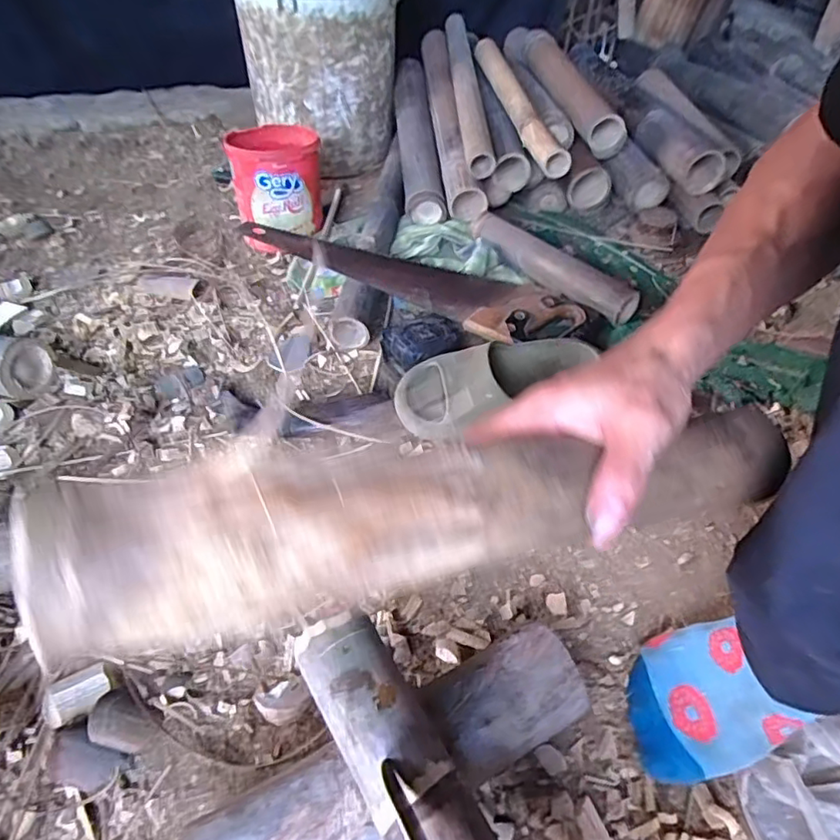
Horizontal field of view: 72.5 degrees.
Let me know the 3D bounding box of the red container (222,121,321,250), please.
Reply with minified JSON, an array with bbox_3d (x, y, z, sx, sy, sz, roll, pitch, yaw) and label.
[{"bbox_3d":[-0.224,-0.381,0.922,0.130,0.148,0.136,-7,46,-5],"label":"red container"}]

